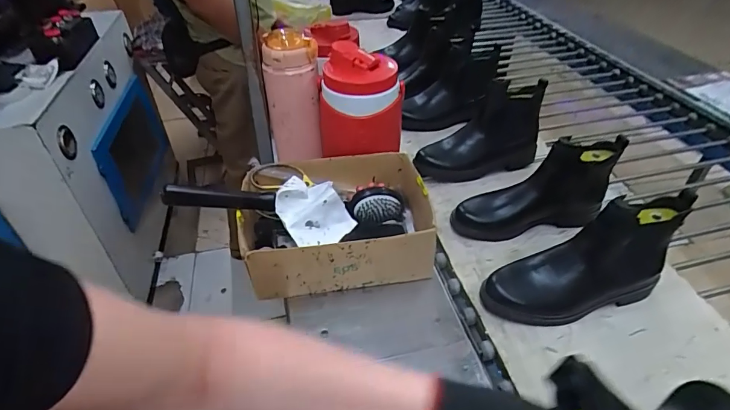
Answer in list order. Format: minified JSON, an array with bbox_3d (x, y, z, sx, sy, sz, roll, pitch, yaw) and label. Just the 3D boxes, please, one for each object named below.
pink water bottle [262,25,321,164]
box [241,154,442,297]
[{"bbox_3d":[-0.134,-0.193,0.782,0.103,0.230,0.090,-16,40,-10],"label":"pink water bottle"},{"bbox_3d":[-0.043,0.019,0.664,0.275,0.112,0.203,-9,39,-2],"label":"box"}]

